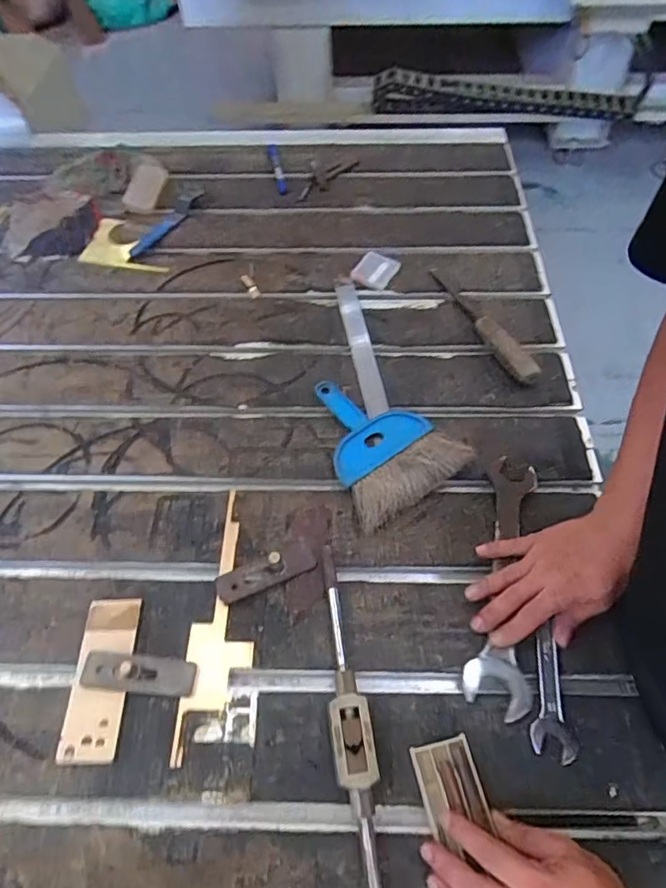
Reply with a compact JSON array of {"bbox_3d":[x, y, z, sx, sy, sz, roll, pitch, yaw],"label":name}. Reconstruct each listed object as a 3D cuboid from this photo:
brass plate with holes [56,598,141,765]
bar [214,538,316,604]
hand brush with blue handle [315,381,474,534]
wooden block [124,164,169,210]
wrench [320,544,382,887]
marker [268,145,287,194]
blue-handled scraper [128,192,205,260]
[{"bbox_3d":[-0.205,0.205,0.470,0.047,0.006,0.134,0,57,-3],"label":"brass plate with holes"},{"bbox_3d":[-0.066,0.126,0.523,0.097,0.015,0.031,-21,60,-12],"label":"bar"},{"bbox_3d":[0.047,-0.010,0.603,0.138,0.024,0.183,-30,62,-17],"label":"hand brush with blue handle"},{"bbox_3d":[-0.303,-0.421,0.865,0.054,0.017,0.118,2,58,3],"label":"wooden block"},{"bbox_3d":[0.017,0.245,0.443,0.032,0.021,0.327,-7,58,-3],"label":"wrench"},{"bbox_3d":[-0.095,-0.471,0.904,0.016,0.011,0.139,-10,58,-5],"label":"marker"},{"bbox_3d":[-0.260,-0.342,0.819,0.028,0.014,0.183,23,61,15],"label":"blue-handled scraper"}]

